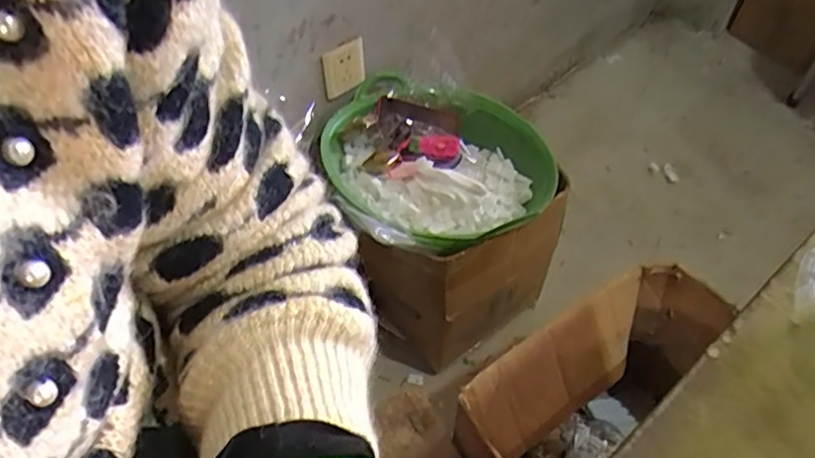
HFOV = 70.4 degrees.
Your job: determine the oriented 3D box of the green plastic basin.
[{"bbox_3d":[0.053,-0.126,0.998,0.331,0.098,0.403,-31,56,-25],"label":"green plastic basin"}]

